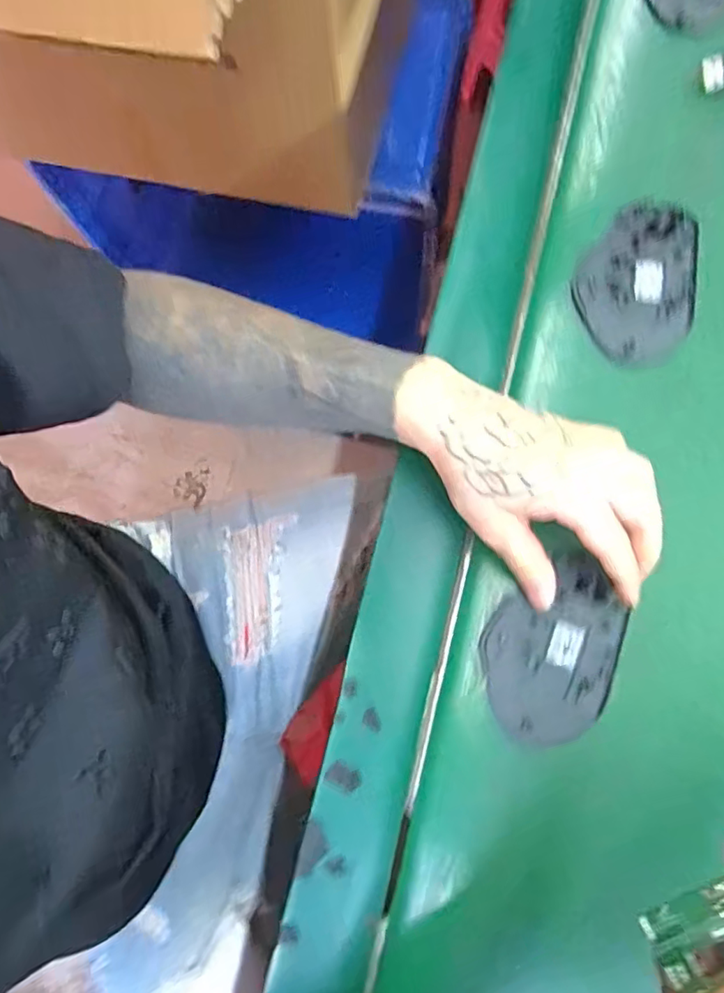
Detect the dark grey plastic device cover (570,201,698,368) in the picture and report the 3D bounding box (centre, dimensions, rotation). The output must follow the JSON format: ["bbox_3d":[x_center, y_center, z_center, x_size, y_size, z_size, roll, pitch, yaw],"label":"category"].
[{"bbox_3d":[0.179,-0.141,0.357,0.074,0.006,0.110,9,80,5],"label":"dark grey plastic device cover"}]

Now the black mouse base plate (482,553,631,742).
[{"bbox_3d":[0.111,0.089,0.318,0.071,0.014,0.105,30,81,6],"label":"black mouse base plate"}]

